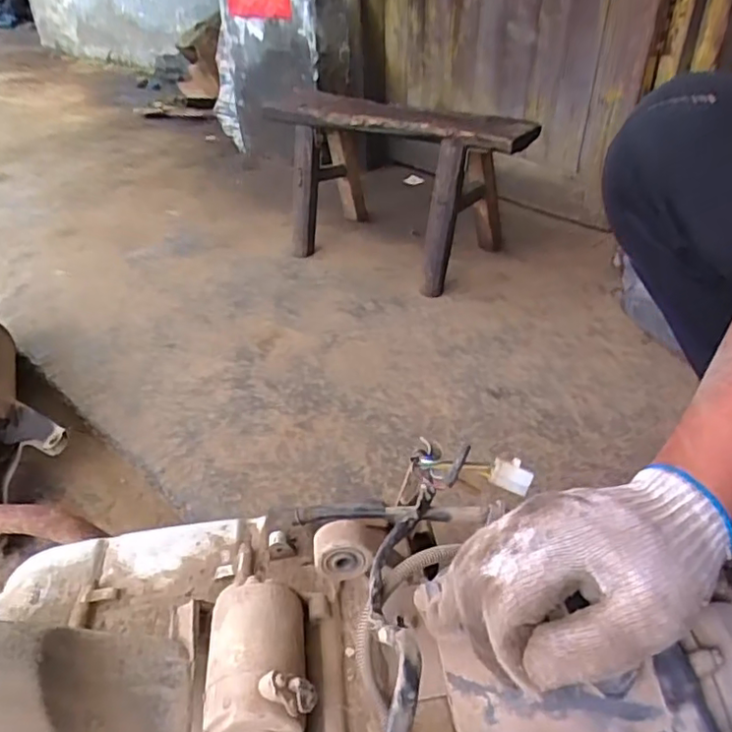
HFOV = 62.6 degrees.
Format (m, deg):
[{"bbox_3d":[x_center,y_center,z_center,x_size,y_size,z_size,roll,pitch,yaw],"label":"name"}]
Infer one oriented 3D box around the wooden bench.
[{"bbox_3d":[0.049,-0.340,1.142,0.530,0.281,0.257,28,45,36],"label":"wooden bench"}]

